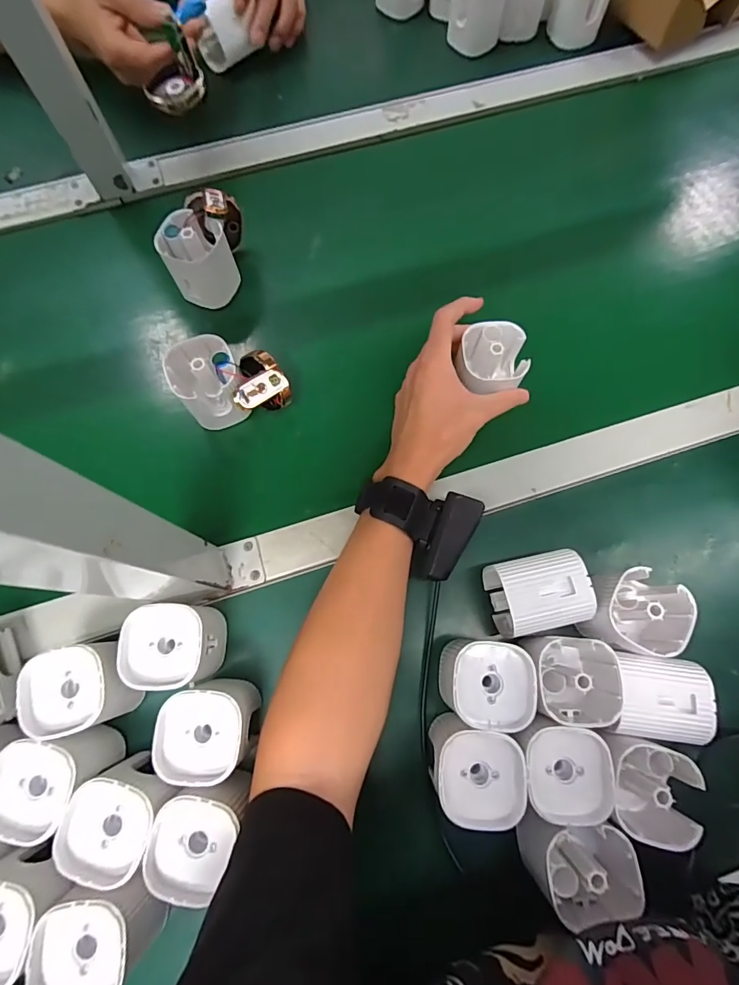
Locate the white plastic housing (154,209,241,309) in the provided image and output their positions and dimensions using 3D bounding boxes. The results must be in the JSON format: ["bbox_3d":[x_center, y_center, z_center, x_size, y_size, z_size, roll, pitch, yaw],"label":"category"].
[{"bbox_3d":[-0.158,-0.219,0.429,0.059,0.059,0.056,0,74,0],"label":"white plastic housing"}]

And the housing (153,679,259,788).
[{"bbox_3d":[-0.109,0.164,0.318,0.058,0.071,0.057,3,72,-3],"label":"housing"}]

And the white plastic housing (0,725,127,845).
[{"bbox_3d":[-0.208,0.189,0.303,0.062,0.053,0.058,4,72,-2],"label":"white plastic housing"}]

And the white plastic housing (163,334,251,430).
[{"bbox_3d":[-0.138,-0.093,0.396,0.057,0.061,0.065,-25,75,-11],"label":"white plastic housing"}]

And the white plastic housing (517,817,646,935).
[{"bbox_3d":[0.130,0.236,0.285,0.061,0.049,0.059,3,72,-3],"label":"white plastic housing"}]

